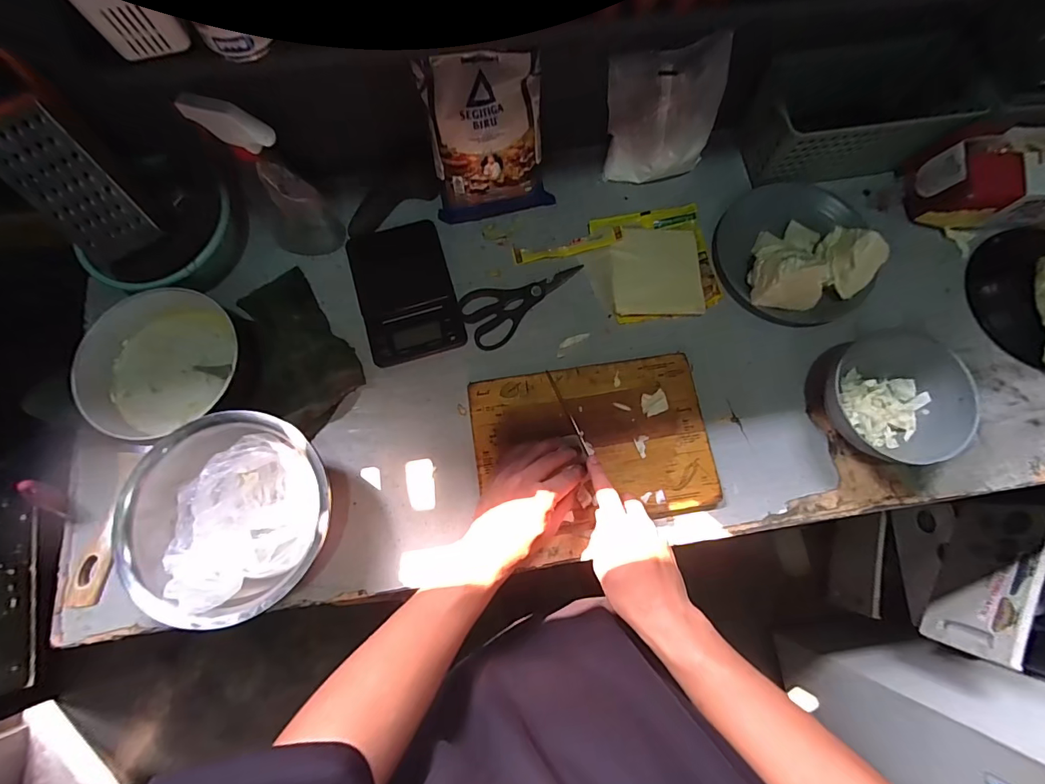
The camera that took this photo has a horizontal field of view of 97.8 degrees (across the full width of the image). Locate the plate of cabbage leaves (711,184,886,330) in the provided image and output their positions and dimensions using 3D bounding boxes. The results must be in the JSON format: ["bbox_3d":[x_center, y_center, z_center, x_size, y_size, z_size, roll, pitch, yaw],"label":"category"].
[{"bbox_3d":[0.388,-0.219,0.630,0.199,0.092,0.221,17,75,4],"label":"plate of cabbage leaves"}]

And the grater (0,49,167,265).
[{"bbox_3d":[-0.545,-0.262,0.531,0.094,0.211,0.045,-29,45,-3],"label":"grater"}]

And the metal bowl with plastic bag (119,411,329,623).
[{"bbox_3d":[-0.318,0.135,0.525,0.215,0.112,0.203,0,75,0],"label":"metal bowl with plastic bag"}]

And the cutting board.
[{"bbox_3d":[0.090,0.063,0.585,0.296,0.013,0.201,-8,75,-3],"label":"cutting board"}]

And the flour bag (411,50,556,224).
[{"bbox_3d":[-0.042,-0.339,0.621,0.164,0.205,0.063,-18,44,-13],"label":"flour bag"}]

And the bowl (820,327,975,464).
[{"bbox_3d":[0.458,0.016,0.577,0.164,0.084,0.159,0,75,0],"label":"bowl"}]

